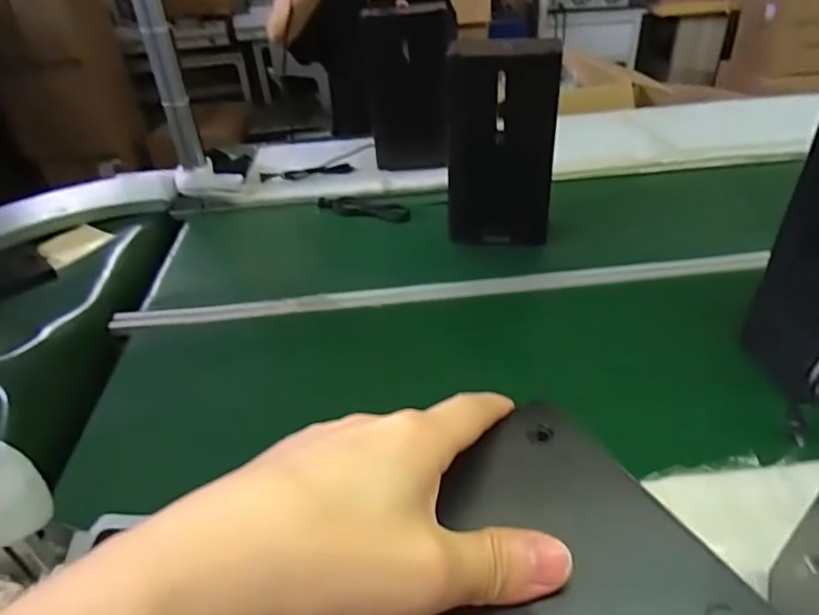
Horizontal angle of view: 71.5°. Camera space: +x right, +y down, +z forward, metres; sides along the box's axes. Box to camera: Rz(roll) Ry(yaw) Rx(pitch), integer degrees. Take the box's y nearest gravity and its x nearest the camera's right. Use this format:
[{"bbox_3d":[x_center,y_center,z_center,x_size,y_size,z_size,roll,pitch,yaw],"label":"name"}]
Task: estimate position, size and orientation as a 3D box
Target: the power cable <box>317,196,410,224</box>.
[{"bbox_3d":[-0.097,-0.223,1.282,0.224,0.025,0.048,11,39,19],"label":"power cable"}]

